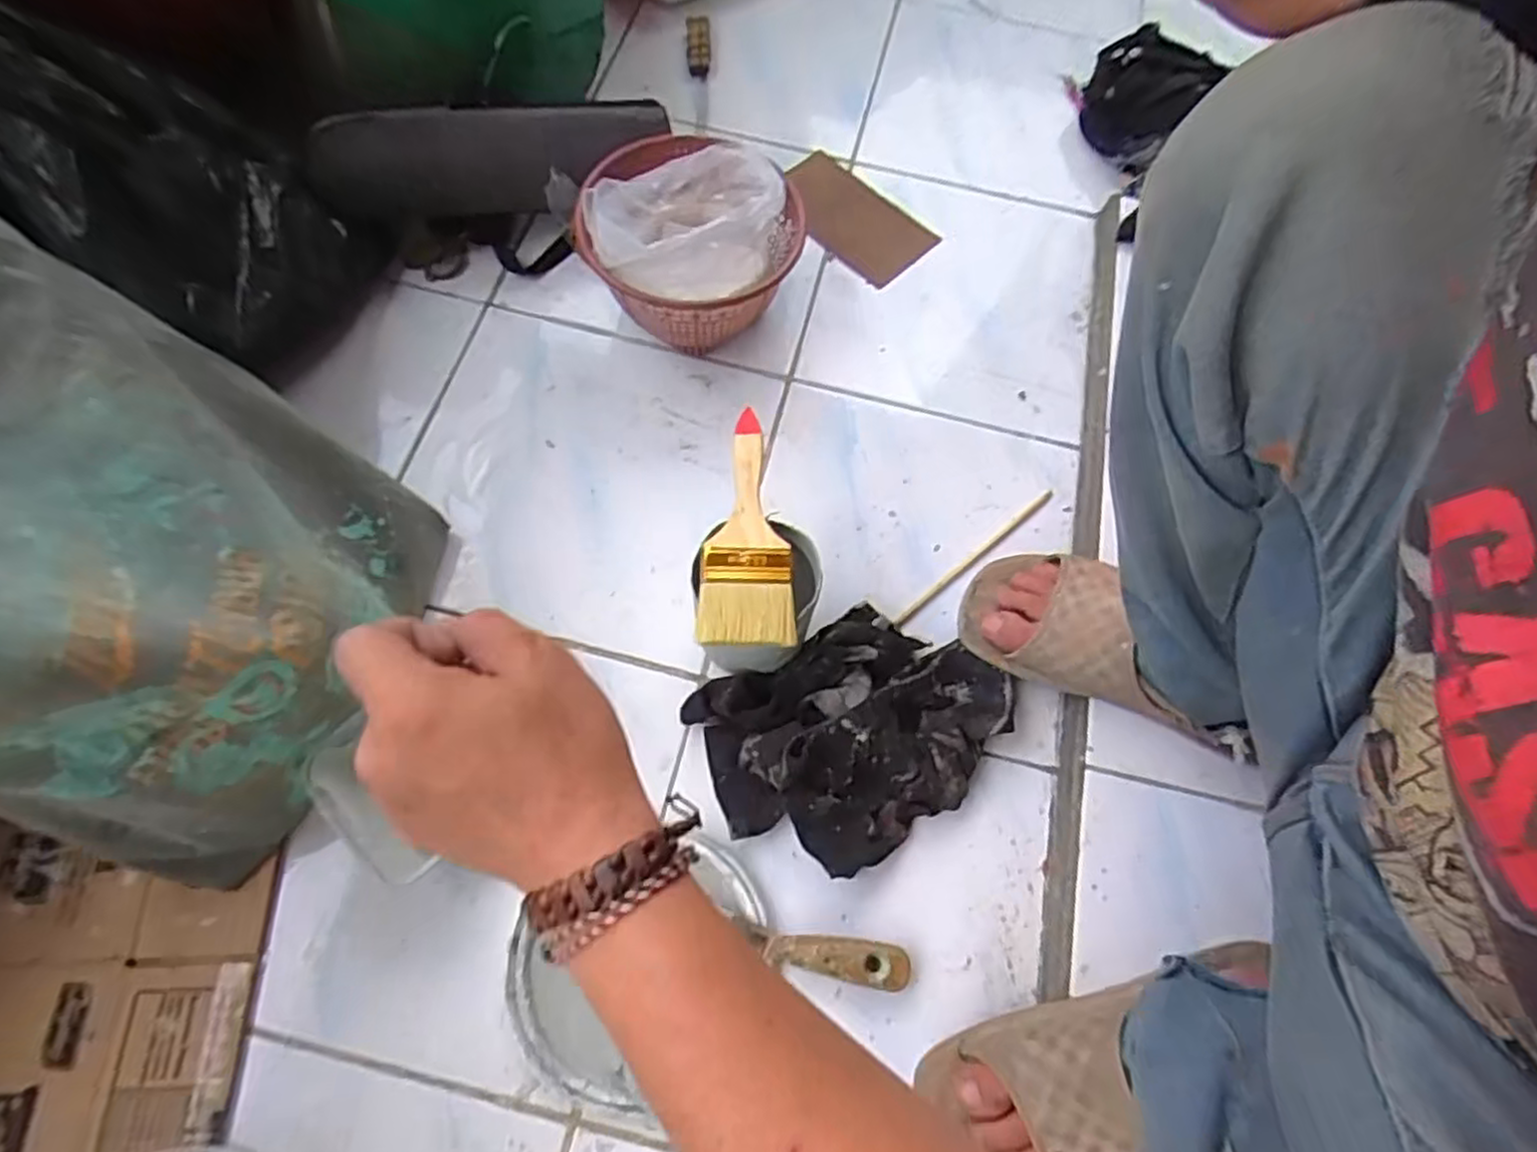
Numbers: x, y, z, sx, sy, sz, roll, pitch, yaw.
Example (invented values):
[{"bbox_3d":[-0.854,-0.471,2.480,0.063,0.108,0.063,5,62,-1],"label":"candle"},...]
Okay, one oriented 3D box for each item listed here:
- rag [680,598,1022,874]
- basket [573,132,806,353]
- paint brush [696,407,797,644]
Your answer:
[{"bbox_3d":[0.070,0.114,0.554,0.233,0.044,0.167,-25,71,-13],"label":"rag"},{"bbox_3d":[-0.069,-0.286,0.659,0.182,0.126,0.178,6,68,-3],"label":"basket"},{"bbox_3d":[-0.014,-0.034,0.486,0.059,0.008,0.161,2,69,-5],"label":"paint brush"}]

